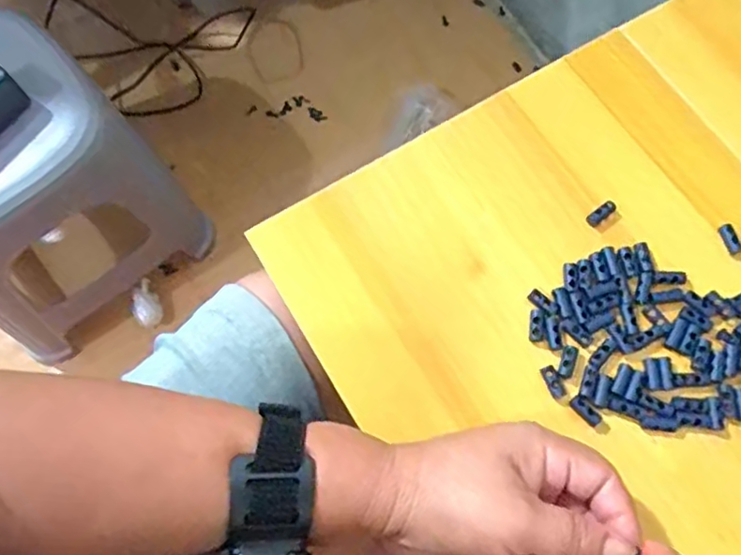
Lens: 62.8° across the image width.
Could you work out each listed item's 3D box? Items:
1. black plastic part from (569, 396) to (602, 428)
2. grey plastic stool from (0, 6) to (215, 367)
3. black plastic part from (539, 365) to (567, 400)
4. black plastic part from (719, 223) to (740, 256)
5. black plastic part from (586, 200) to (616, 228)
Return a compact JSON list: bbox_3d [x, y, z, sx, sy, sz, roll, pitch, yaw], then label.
[{"bbox_3d":[0.117,0.073,0.330,0.008,0.004,0.018,-42,74,-12],"label":"black plastic part"},{"bbox_3d":[-0.420,-0.116,0.745,0.269,0.290,0.269,-41,76,-13],"label":"grey plastic stool"},{"bbox_3d":[0.101,0.057,0.335,0.009,0.004,0.018,-22,71,-6],"label":"black plastic part"},{"bbox_3d":[0.215,-0.023,0.361,0.008,0.004,0.019,-17,70,-4],"label":"black plastic part"},{"bbox_3d":[0.141,-0.039,0.368,0.021,0.006,0.008,-37,73,-11],"label":"black plastic part"}]

